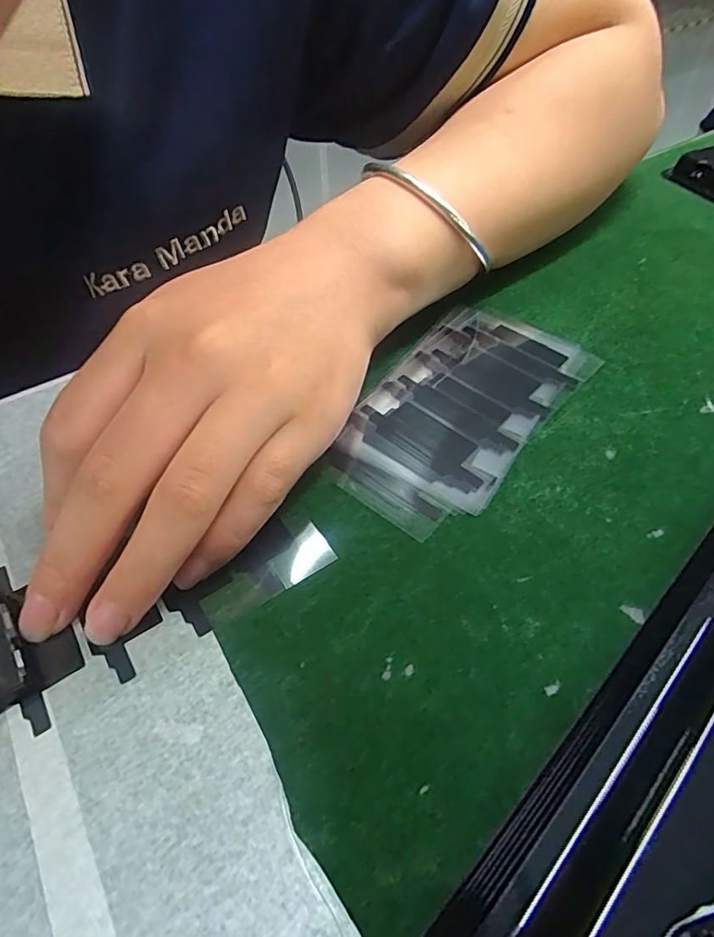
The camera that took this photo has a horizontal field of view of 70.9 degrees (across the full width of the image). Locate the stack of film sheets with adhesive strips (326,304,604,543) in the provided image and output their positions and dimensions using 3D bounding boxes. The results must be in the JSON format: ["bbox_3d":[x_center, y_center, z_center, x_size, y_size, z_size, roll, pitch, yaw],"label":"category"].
[{"bbox_3d":[0.038,-0.025,0.185,0.058,0.004,0.110,33,62,25],"label":"stack of film sheets with adhesive strips"}]

